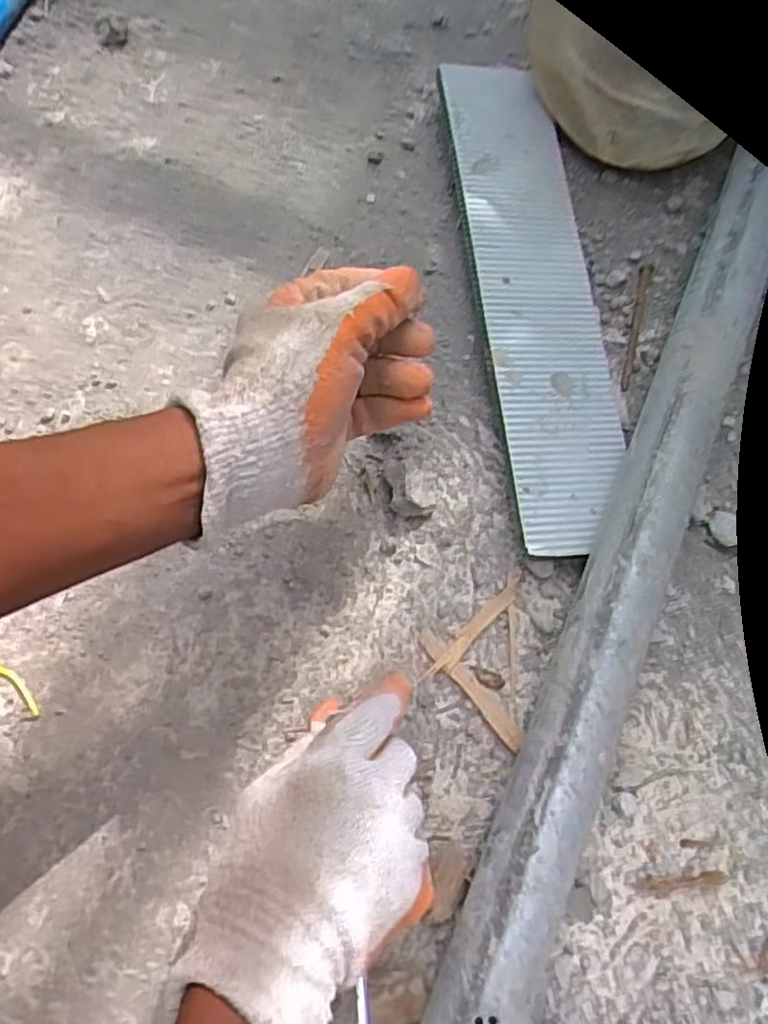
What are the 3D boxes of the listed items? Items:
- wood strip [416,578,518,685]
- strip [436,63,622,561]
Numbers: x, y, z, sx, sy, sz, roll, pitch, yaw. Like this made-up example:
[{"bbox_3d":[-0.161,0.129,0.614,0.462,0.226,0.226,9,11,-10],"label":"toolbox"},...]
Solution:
[{"bbox_3d":[0.056,0.078,0.453,0.011,0.004,0.087,42,77,13],"label":"wood strip"},{"bbox_3d":[0.112,-0.167,0.517,0.094,0.014,0.406,-1,71,-19],"label":"strip"}]

